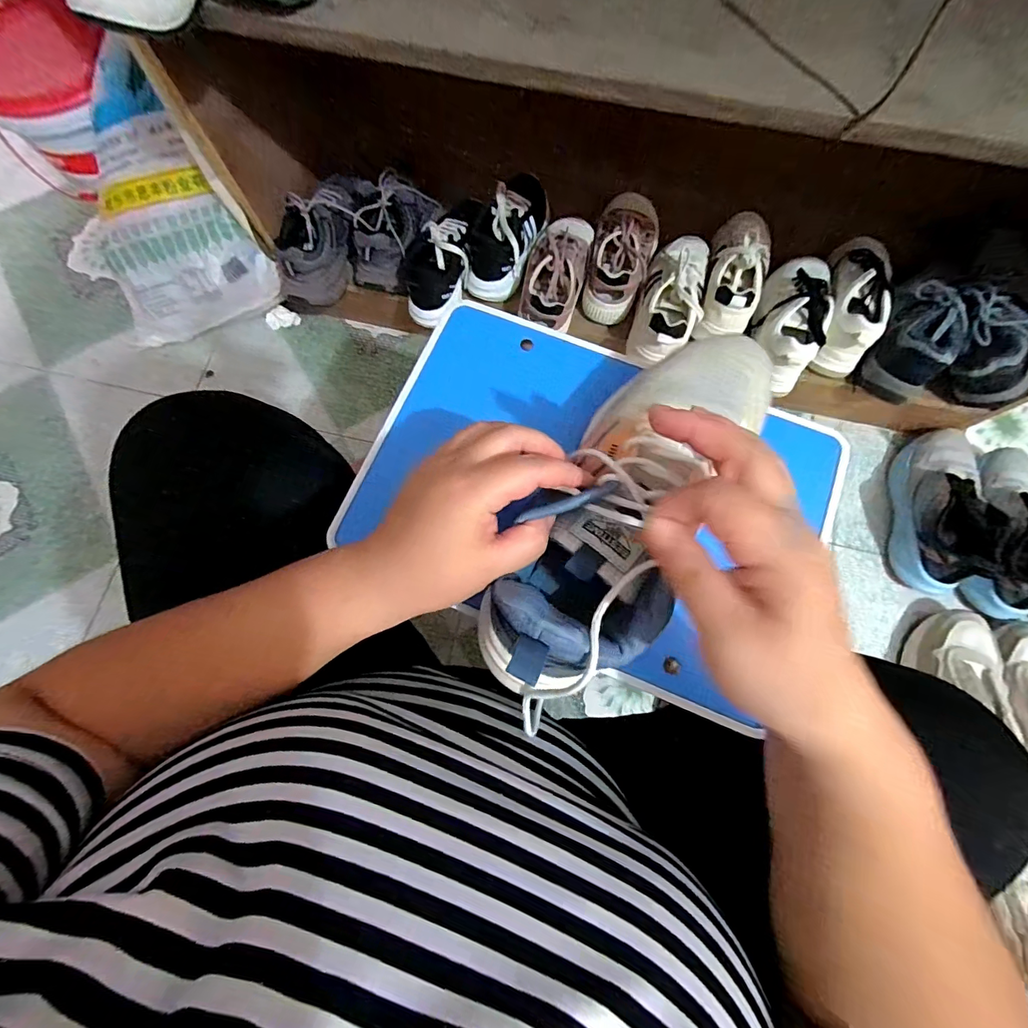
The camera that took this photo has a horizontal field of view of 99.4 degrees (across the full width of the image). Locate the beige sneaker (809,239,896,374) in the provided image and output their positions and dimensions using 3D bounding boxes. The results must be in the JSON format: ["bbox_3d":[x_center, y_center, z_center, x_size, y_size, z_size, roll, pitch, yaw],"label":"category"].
[{"bbox_3d":[0.548,-0.342,0.709,0.091,0.101,0.225,23,78,6],"label":"beige sneaker"}]

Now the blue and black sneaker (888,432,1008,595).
[{"bbox_3d":[0.715,-0.014,0.727,0.105,0.097,0.280,17,77,5],"label":"blue and black sneaker"}]

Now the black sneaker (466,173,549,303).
[{"bbox_3d":[-0.007,-0.478,0.735,0.093,0.087,0.229,23,78,6],"label":"black sneaker"}]

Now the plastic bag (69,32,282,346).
[{"bbox_3d":[-0.603,-0.467,0.738,0.275,0.262,0.237,-32,78,-7],"label":"plastic bag"}]

